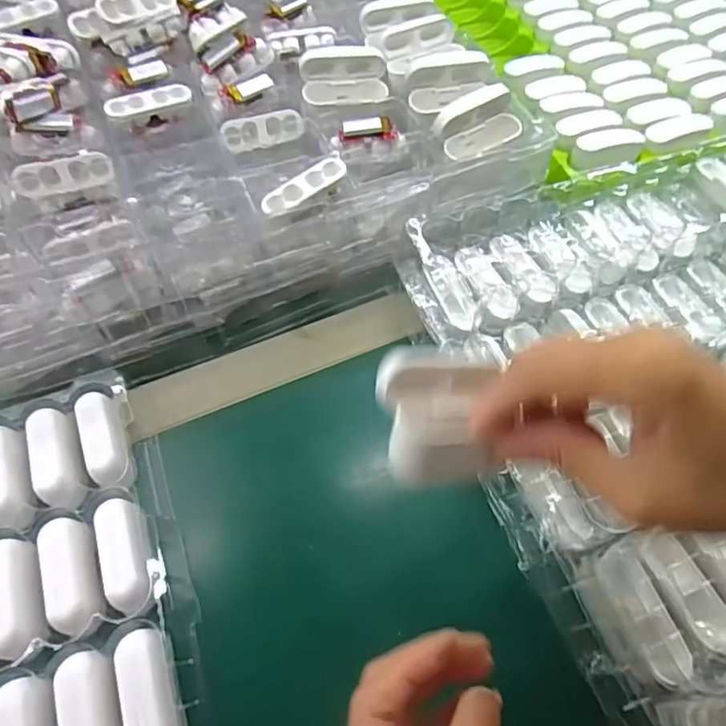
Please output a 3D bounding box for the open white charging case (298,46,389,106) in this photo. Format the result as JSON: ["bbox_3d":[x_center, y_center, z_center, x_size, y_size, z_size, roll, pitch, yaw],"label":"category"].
[{"bbox_3d":[-0.014,-0.218,0.415,0.065,0.026,0.040,-5,60,-4],"label":"open white charging case"}]

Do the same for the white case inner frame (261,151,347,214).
[{"bbox_3d":[-0.039,-0.119,0.367,0.065,0.009,0.019,-34,66,-19],"label":"white case inner frame"}]

